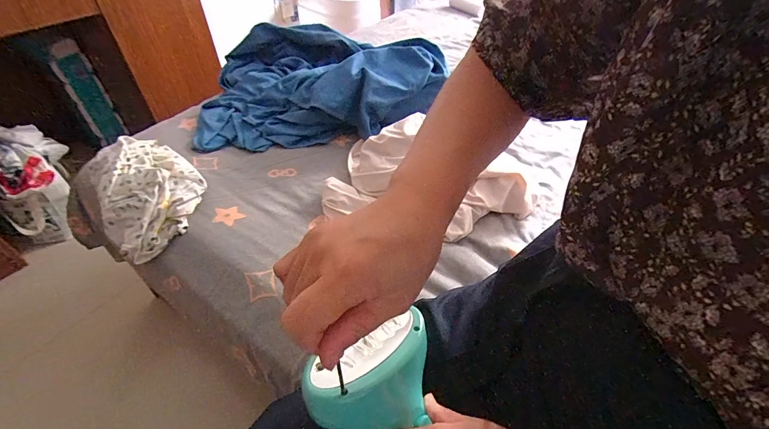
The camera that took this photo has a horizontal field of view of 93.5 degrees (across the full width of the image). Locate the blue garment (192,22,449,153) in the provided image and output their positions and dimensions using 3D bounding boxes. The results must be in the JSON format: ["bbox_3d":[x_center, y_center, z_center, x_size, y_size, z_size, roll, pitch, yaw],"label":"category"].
[{"bbox_3d":[-0.148,-0.317,0.826,0.518,0.136,0.381,-2,46,-4],"label":"blue garment"}]

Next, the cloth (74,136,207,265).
[{"bbox_3d":[-0.416,-0.044,0.622,0.169,0.083,0.253,-34,56,-30],"label":"cloth"}]

